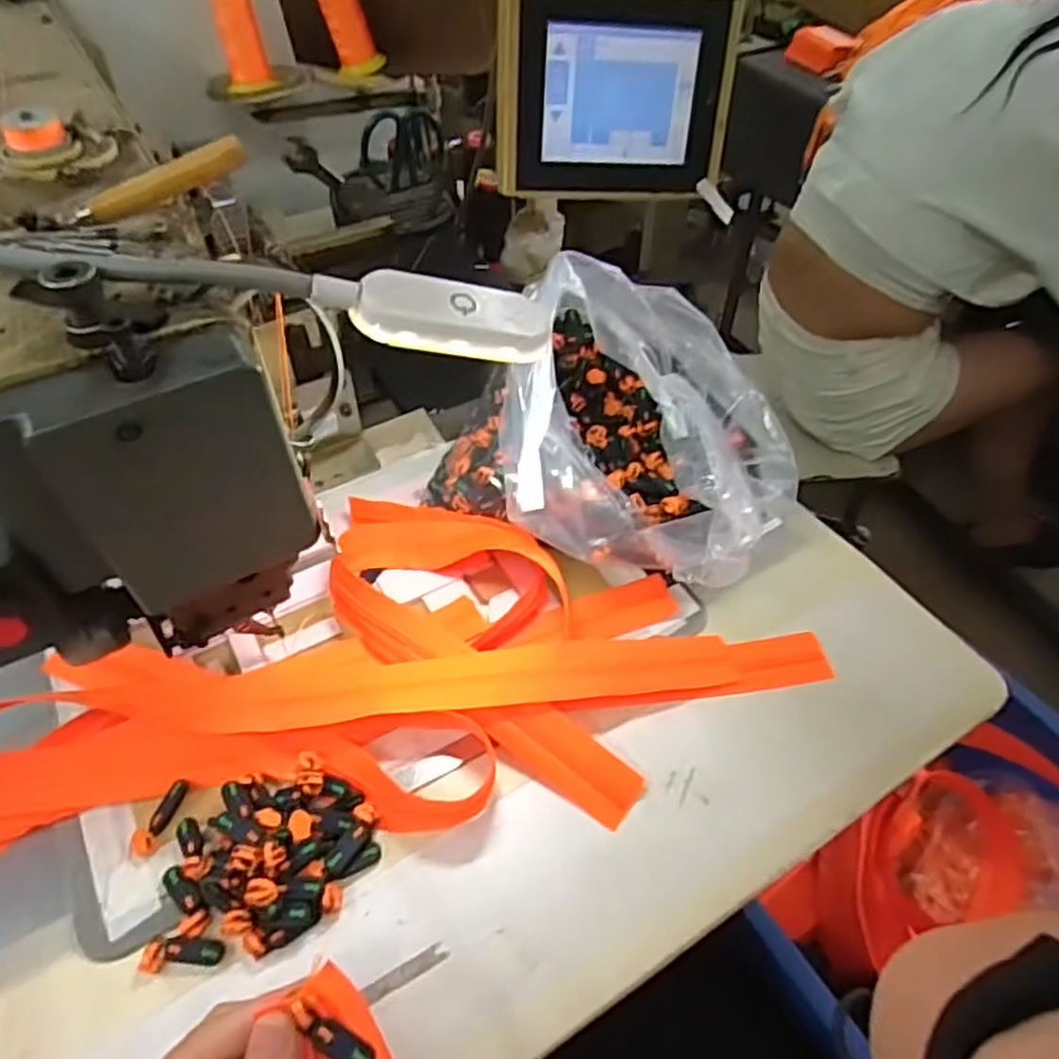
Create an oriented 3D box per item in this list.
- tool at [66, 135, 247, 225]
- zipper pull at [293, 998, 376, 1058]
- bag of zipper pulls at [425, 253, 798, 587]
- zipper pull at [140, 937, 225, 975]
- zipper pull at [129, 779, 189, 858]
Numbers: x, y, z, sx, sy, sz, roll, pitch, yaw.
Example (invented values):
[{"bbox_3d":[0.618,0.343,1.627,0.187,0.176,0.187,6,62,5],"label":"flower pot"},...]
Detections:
[{"bbox_3d":[-0.156,-0.146,0.307,0.074,0.013,0.008,-30,61,-10],"label":"tool"},{"bbox_3d":[-0.072,0.187,0.268,0.036,0.008,0.010,39,58,2],"label":"zipper pull"},{"bbox_3d":[0.047,-0.065,0.450,0.181,0.164,0.158,37,58,27],"label":"bag of zipper pulls"},{"bbox_3d":[-0.161,0.195,0.337,0.036,0.005,0.013,-5,49,-5],"label":"zipper pull"},{"bbox_3d":[-0.191,0.149,0.376,0.012,0.008,0.039,11,50,8],"label":"zipper pull"}]

